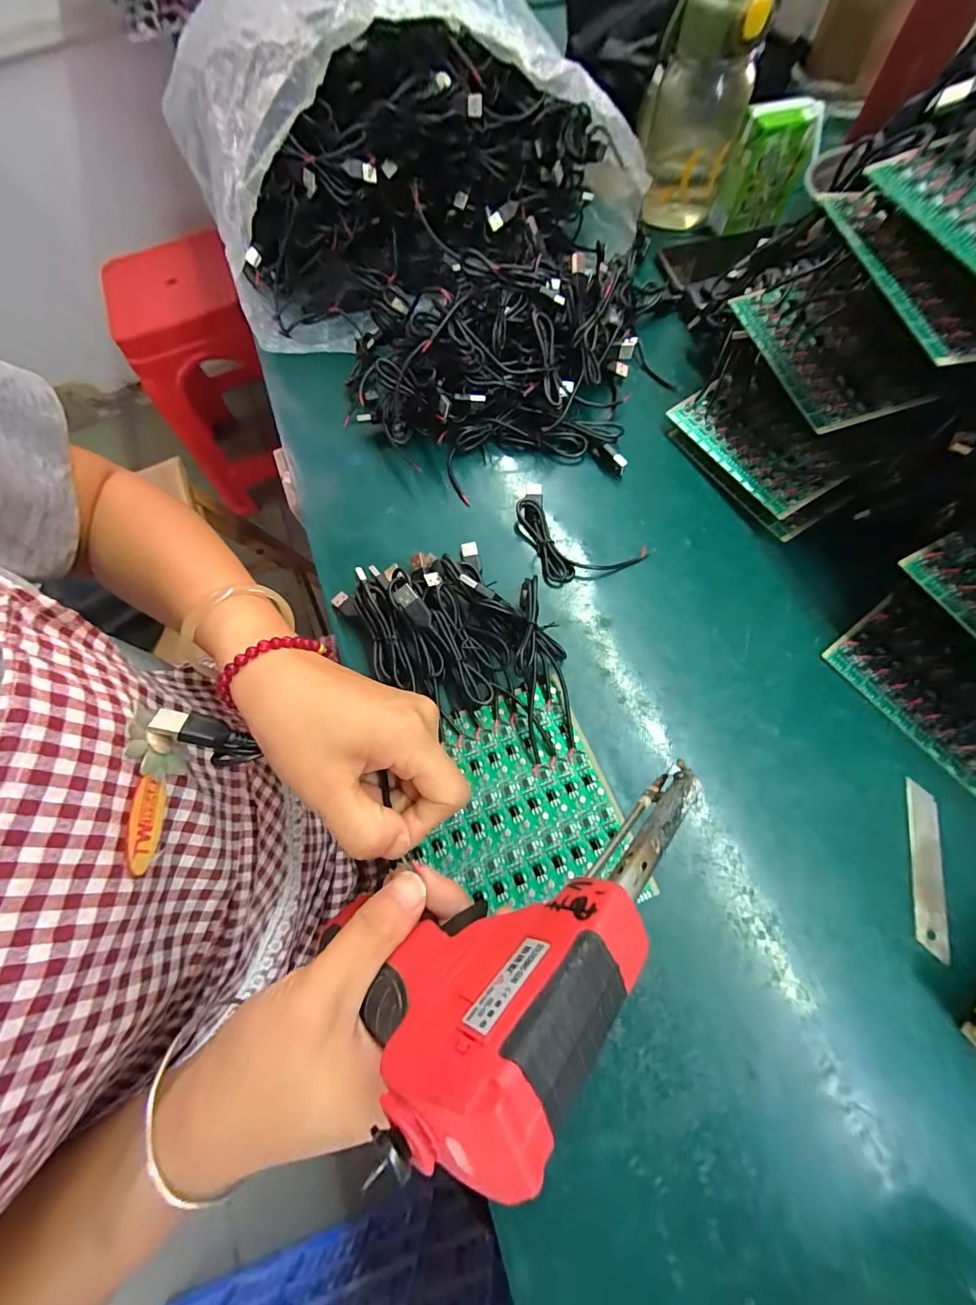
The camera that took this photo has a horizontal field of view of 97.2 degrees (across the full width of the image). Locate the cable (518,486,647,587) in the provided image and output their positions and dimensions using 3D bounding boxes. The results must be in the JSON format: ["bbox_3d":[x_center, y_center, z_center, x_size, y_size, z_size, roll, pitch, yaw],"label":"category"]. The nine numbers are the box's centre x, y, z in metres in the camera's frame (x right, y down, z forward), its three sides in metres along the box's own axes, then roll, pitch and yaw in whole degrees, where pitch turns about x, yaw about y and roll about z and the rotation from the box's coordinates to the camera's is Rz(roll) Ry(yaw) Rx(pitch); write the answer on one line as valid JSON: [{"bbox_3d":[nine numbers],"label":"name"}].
[{"bbox_3d":[0.064,-0.092,0.354,0.112,0.015,0.071,39,75,14],"label":"cable"}]

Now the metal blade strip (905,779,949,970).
[{"bbox_3d":[0.275,0.133,0.268,0.021,0.004,0.099,14,70,6],"label":"metal blade strip"}]

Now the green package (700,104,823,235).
[{"bbox_3d":[0.287,-0.505,0.450,0.071,0.086,0.042,-16,70,-5],"label":"green package"}]

